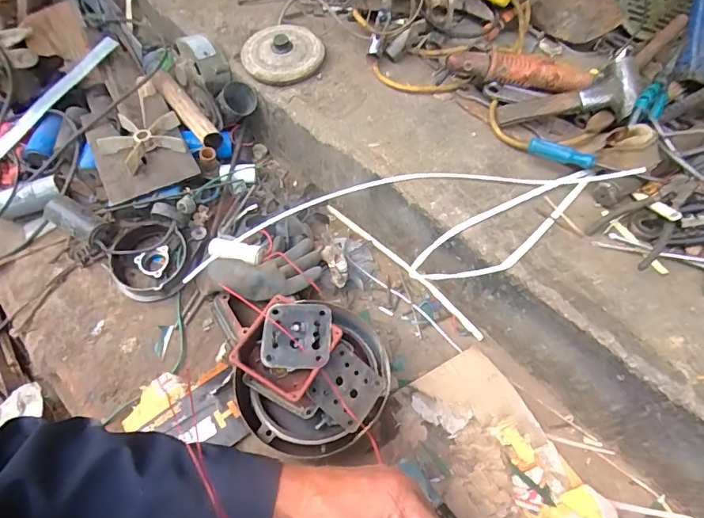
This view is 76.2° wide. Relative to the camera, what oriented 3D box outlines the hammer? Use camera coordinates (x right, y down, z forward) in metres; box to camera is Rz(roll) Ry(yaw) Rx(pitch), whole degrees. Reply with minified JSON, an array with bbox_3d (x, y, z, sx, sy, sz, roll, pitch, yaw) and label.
[{"bbox_3d":[0.323,-0.234,0.659,0.208,0.045,0.090,-13,56,11],"label":"hammer"}]

